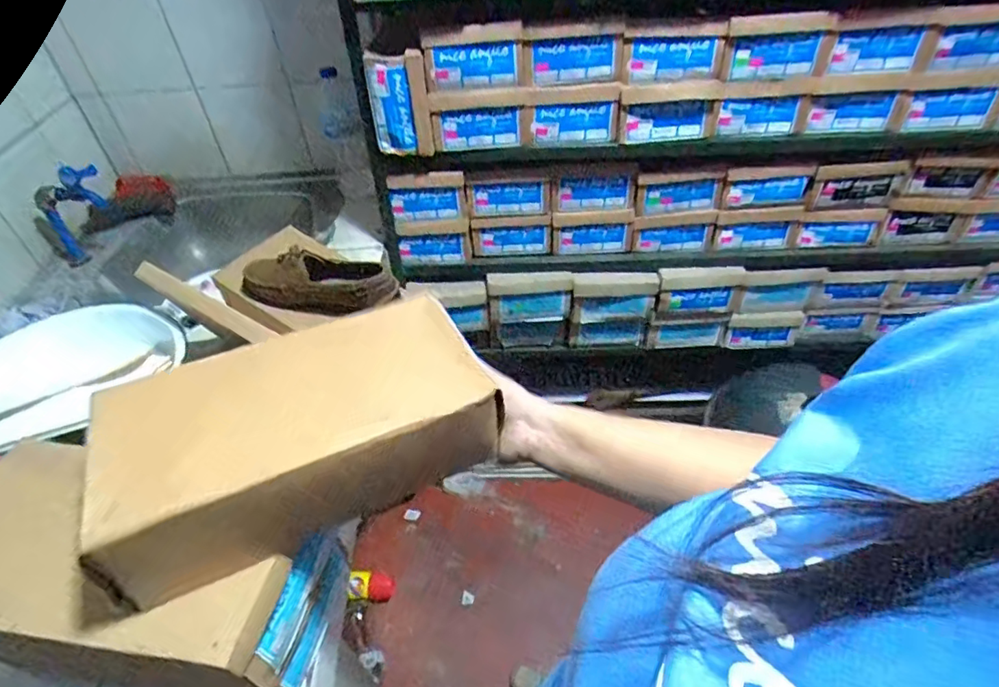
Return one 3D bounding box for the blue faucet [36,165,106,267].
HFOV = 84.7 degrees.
[{"bbox_3d":[-0.809,-0.250,1.031,0.106,0.244,0.037,30,40,-23],"label":"blue faucet"}]

